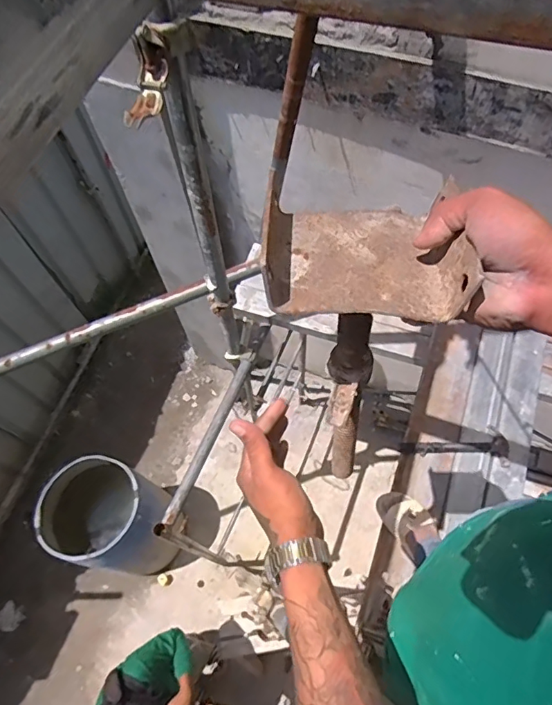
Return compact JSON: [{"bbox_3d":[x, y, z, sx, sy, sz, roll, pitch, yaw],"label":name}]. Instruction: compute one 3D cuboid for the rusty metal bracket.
[{"bbox_3d":[0.071,-0.084,0.386,0.141,0.052,0.121,2,64,4],"label":"rusty metal bracket"}]

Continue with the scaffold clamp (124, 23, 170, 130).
[{"bbox_3d":[-0.202,-0.414,0.731,0.043,0.098,0.107,18,66,11],"label":"scaffold clamp"}]

